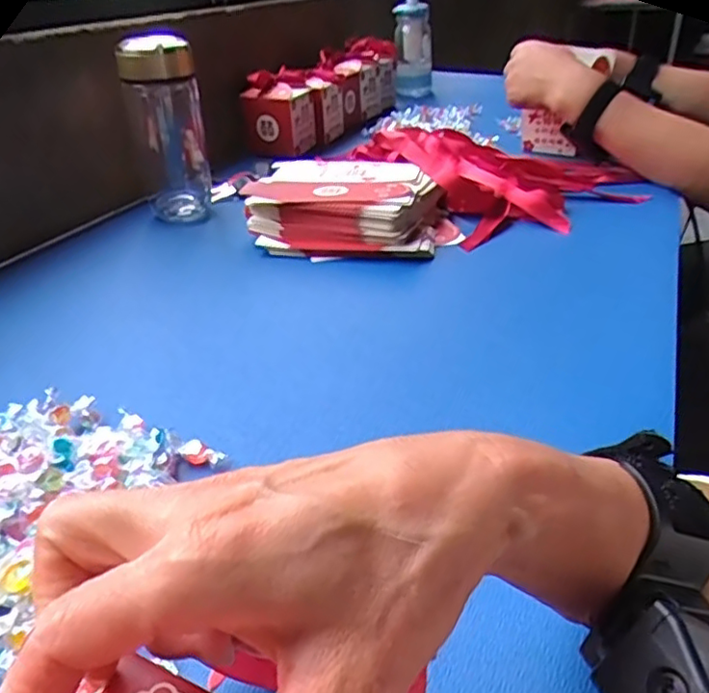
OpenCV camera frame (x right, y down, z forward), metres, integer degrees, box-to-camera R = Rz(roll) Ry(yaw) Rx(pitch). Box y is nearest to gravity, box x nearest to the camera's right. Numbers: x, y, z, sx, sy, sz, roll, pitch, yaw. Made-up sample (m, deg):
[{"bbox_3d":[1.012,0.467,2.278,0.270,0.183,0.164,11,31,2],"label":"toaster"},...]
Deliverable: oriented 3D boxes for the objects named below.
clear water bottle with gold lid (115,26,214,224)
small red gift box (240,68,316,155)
[{"bbox_3d":[-0.213,-0.245,0.704,0.077,0.196,0.069,-12,33,-16],"label":"clear water bottle with gold lid"},{"bbox_3d":[-0.114,-0.359,0.951,0.083,0.102,0.080,14,35,25],"label":"small red gift box"}]

